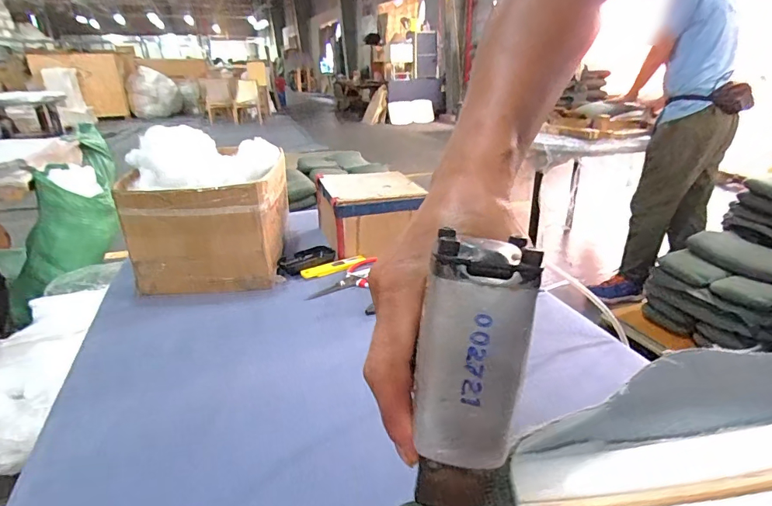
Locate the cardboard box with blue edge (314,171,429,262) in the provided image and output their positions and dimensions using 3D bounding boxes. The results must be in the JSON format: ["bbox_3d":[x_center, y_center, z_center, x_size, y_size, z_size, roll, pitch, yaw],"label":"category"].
[{"bbox_3d":[-0.029,-0.090,0.985,0.211,0.133,0.213,-9,24,-17],"label":"cardboard box with blue edge"}]

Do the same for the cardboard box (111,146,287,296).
[{"bbox_3d":[-0.326,-0.067,0.855,0.260,0.187,0.254,-4,24,-8],"label":"cardboard box"}]

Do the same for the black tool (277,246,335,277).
[{"bbox_3d":[-0.158,0.014,0.874,0.134,0.019,0.060,-19,29,-35],"label":"black tool"}]

